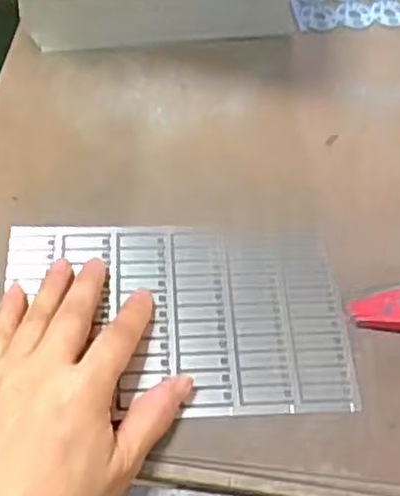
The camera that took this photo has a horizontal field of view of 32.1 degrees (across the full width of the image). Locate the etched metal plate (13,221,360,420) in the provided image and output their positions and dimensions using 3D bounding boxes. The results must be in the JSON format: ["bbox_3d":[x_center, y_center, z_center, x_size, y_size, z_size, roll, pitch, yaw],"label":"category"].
[{"bbox_3d":[-0.012,0.037,0.392,0.190,0.004,0.118,0,56,-5],"label":"etched metal plate"}]

